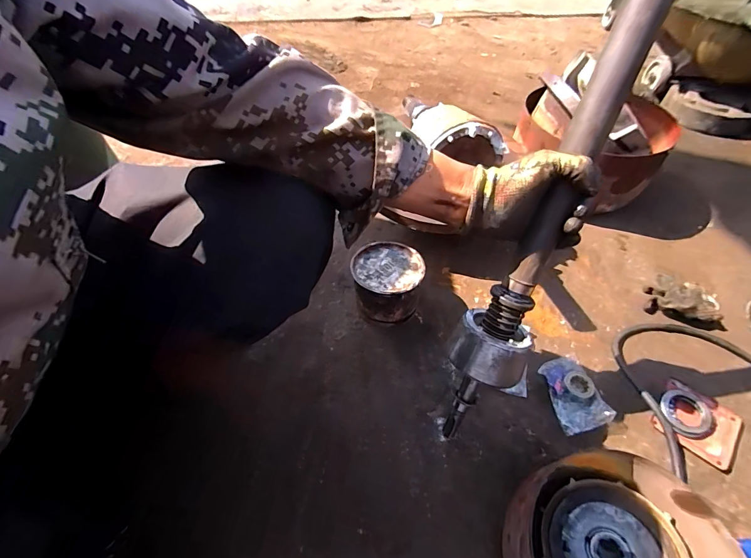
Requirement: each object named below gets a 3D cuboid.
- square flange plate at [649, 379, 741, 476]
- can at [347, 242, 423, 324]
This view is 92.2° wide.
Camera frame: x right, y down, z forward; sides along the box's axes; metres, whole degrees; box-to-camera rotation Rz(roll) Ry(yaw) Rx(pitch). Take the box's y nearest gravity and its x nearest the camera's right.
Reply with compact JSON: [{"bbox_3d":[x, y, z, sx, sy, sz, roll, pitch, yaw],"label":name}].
[{"bbox_3d":[0.487,0.217,0.544,0.104,0.021,0.099,35,60,22],"label":"square flange plate"},{"bbox_3d":[0.020,0.010,0.651,0.119,0.105,0.120,1,54,-1],"label":"can"}]

